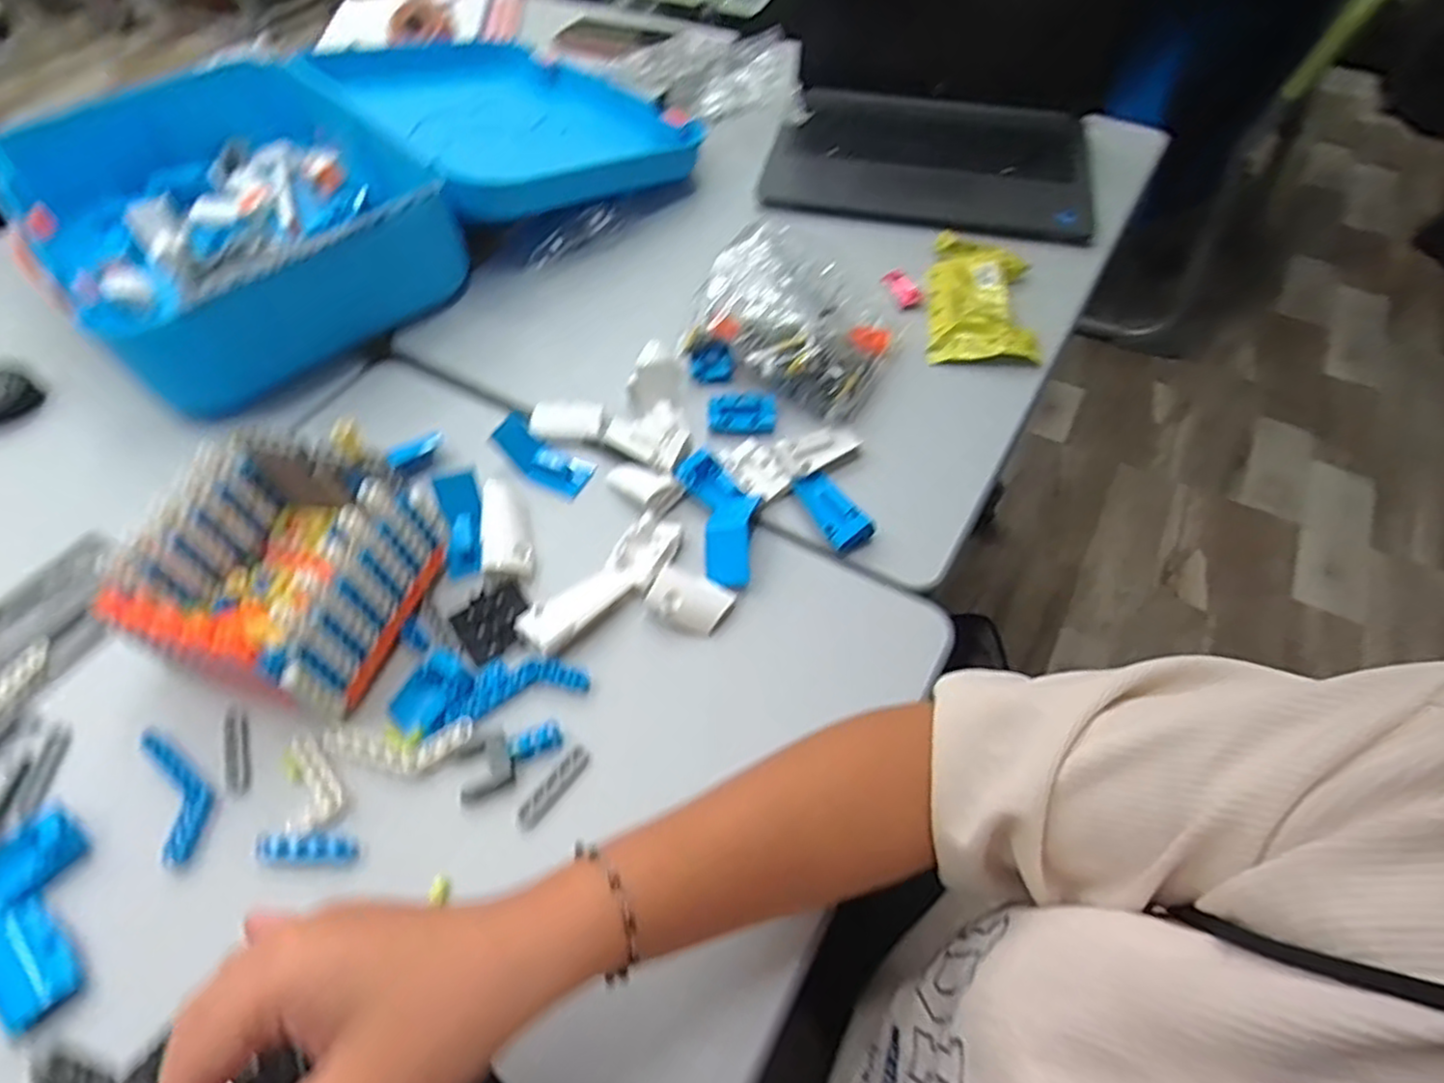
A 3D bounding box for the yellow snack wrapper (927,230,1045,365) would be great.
[{"bbox_3d":[0.220,-0.211,0.630,0.086,0.017,0.147,4,54,5],"label":"yellow snack wrapper"}]

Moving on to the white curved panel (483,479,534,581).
[{"bbox_3d":[-0.143,-0.009,0.490,0.028,0.018,0.074,-12,54,-7],"label":"white curved panel"}]

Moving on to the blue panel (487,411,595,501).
[{"bbox_3d":[-0.129,-0.061,0.534,0.072,0.015,0.032,36,60,-1],"label":"blue panel"}]

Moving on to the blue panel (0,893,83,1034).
[{"bbox_3d":[-0.333,0.201,0.354,0.061,0.008,0.031,36,62,24],"label":"blue panel"}]

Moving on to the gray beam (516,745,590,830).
[{"bbox_3d":[-0.092,0.135,0.408,0.013,0.010,0.050,30,60,21],"label":"gray beam"}]

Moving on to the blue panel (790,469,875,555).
[{"bbox_3d":[0.074,-0.023,0.503,0.028,0.012,0.065,-27,57,-17],"label":"blue panel"}]

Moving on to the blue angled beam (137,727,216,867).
[{"bbox_3d":[-0.295,0.132,0.402,0.026,0.010,0.081,-28,58,-18],"label":"blue angled beam"}]

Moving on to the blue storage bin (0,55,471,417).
[{"bbox_3d":[-0.438,-0.295,0.664,0.277,0.102,0.404,-35,60,-22],"label":"blue storage bin"}]

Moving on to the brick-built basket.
[{"bbox_3d":[-0.258,0.014,0.437,0.132,0.085,0.134,13,55,11],"label":"brick-built basket"}]

